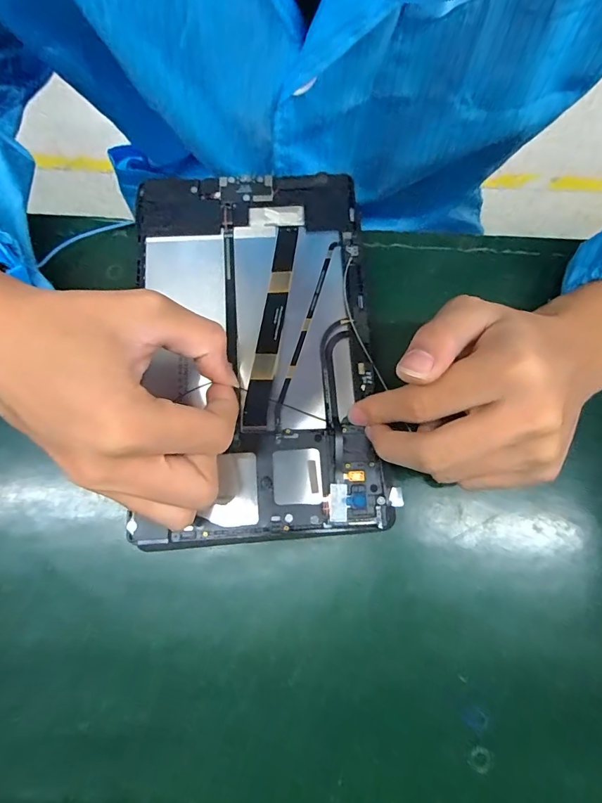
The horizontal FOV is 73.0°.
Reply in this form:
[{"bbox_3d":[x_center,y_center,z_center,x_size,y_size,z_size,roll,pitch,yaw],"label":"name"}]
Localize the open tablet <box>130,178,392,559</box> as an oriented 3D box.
[{"bbox_3d":[-0.028,-0.037,0.259,0.147,0.011,0.239,-3,77,-2],"label":"open tablet"}]

